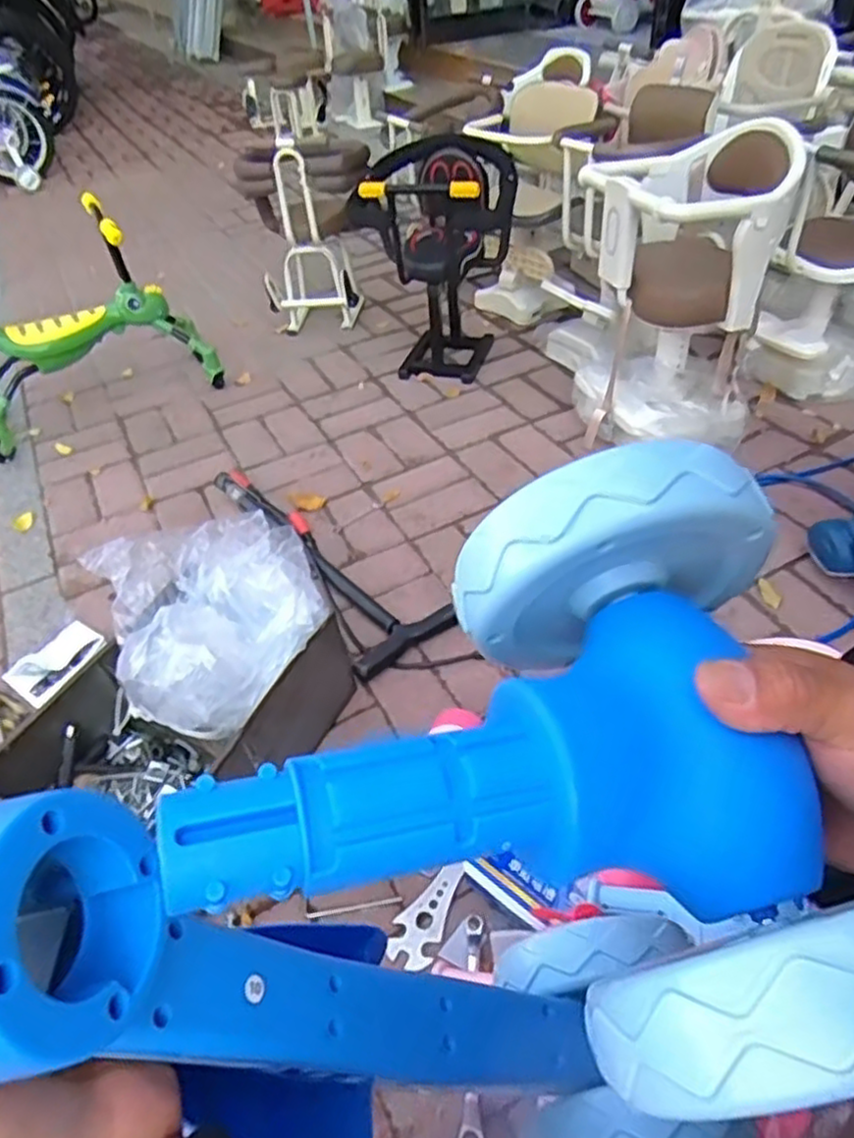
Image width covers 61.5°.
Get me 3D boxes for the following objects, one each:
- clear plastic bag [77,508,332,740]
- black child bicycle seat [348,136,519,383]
[{"bbox_3d":[-0.282,0.049,0.947,0.268,0.146,0.309,-18,45,-14],"label":"clear plastic bag"},{"bbox_3d":[0.031,-0.732,1.691,0.331,0.452,0.422,3,44,9],"label":"black child bicycle seat"}]

